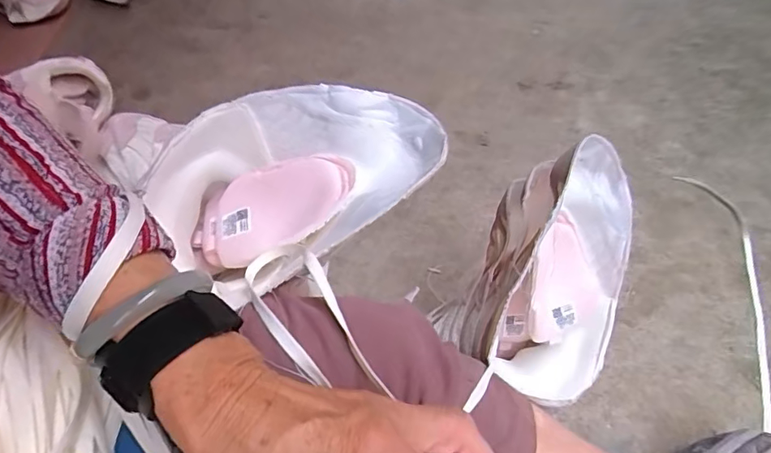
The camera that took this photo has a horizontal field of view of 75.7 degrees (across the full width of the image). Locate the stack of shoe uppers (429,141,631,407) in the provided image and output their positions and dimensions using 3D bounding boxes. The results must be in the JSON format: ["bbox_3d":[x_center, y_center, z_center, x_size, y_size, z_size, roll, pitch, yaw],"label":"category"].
[{"bbox_3d":[0.150,0.047,0.477,0.158,0.256,0.121,14,10,-31],"label":"stack of shoe uppers"}]

